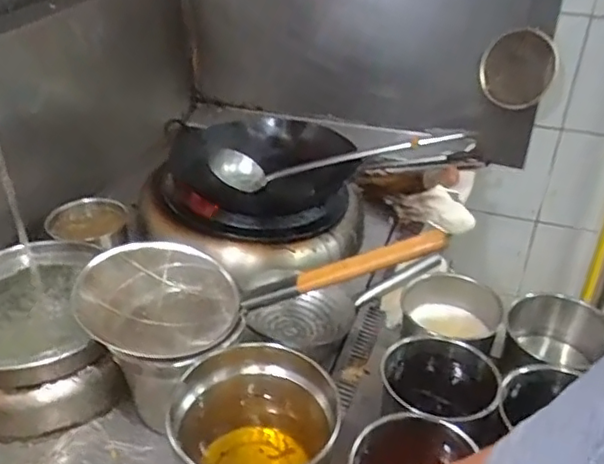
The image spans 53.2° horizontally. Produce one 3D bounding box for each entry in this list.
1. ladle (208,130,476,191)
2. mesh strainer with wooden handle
[{"bbox_3d":[0.050,-0.174,1.407,0.552,0.097,0.078,-6,32,17],"label":"ladle"},{"bbox_3d":[-0.073,0.084,0.928,0.563,0.131,0.242,-7,33,13],"label":"mesh strainer with wooden handle"}]

